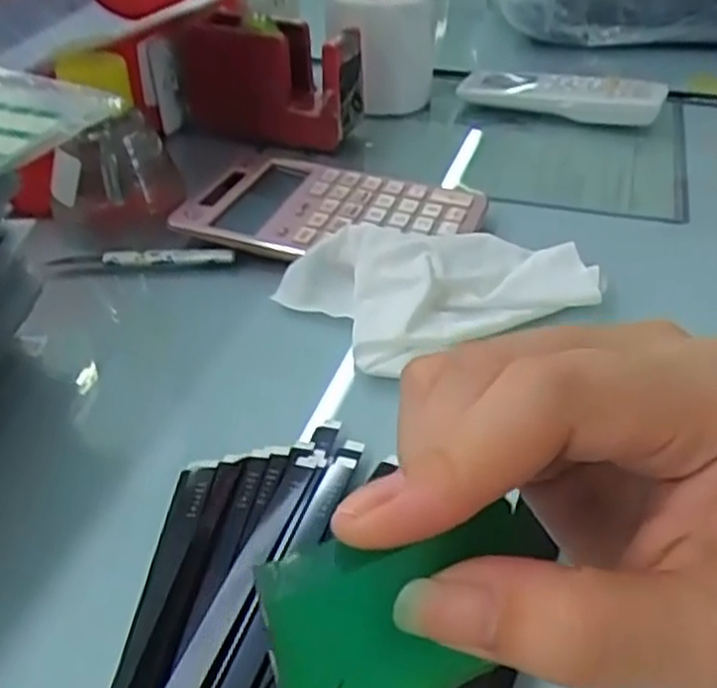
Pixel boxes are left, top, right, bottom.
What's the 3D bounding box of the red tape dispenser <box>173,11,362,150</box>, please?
[{"bbox_3d":[-0.069,-0.208,0.587,0.140,0.072,0.055,14,41,22],"label":"red tape dispenser"}]

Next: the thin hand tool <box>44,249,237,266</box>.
[{"bbox_3d":[-0.130,-0.052,0.457,0.111,0.008,0.011,-1,38,1],"label":"thin hand tool"}]

